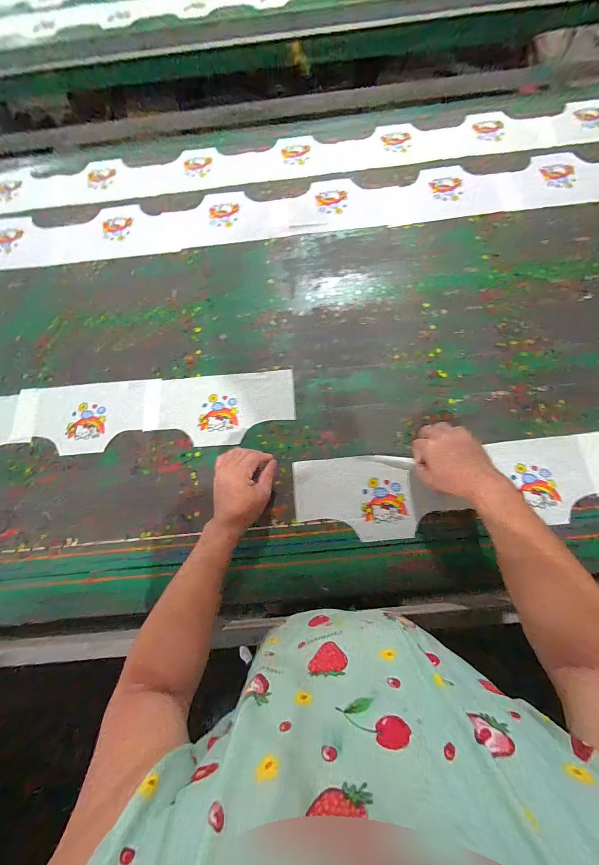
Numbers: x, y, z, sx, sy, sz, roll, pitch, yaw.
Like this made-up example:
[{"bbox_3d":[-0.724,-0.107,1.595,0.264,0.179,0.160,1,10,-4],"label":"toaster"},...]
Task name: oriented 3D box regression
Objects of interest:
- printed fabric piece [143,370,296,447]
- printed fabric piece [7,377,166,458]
[{"bbox_3d":[-0.163,-0.049,0.646,0.303,0.004,0.150,-4,74,1],"label":"printed fabric piece"},{"bbox_3d":[-0.438,-0.033,0.654,0.300,0.007,0.151,-3,74,1],"label":"printed fabric piece"}]

